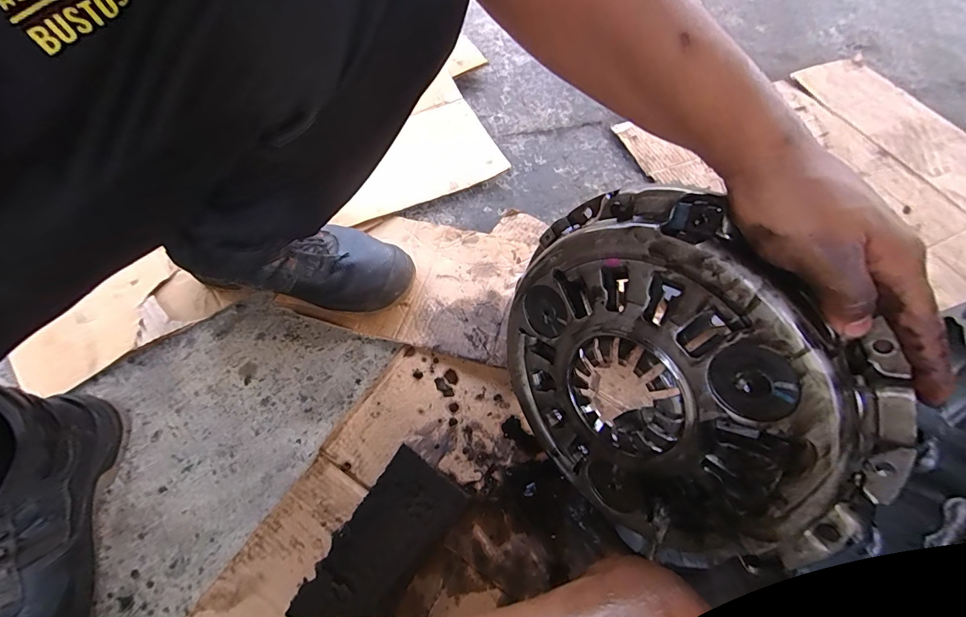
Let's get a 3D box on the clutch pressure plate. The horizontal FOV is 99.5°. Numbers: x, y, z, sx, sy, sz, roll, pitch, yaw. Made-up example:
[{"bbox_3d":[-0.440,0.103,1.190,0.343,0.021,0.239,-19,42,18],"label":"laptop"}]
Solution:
[{"bbox_3d":[0.138,0.060,0.327,0.048,0.279,0.271,-19,34,-37],"label":"clutch pressure plate"}]

